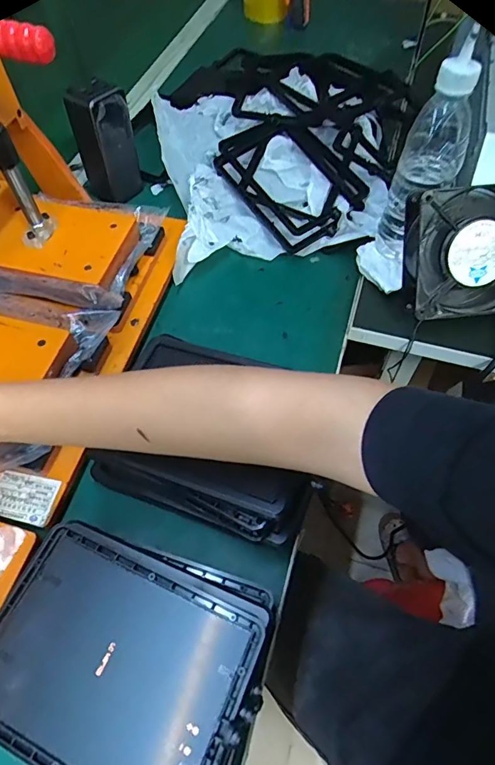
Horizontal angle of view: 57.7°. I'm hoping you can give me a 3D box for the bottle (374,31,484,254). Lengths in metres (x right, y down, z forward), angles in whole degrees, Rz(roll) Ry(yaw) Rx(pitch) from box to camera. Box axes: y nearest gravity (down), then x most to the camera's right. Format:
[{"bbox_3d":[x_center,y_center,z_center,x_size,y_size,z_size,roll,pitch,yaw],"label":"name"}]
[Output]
[{"bbox_3d":[0.174,-0.206,0.434,0.060,0.187,0.056,11,59,8],"label":"bottle"}]

